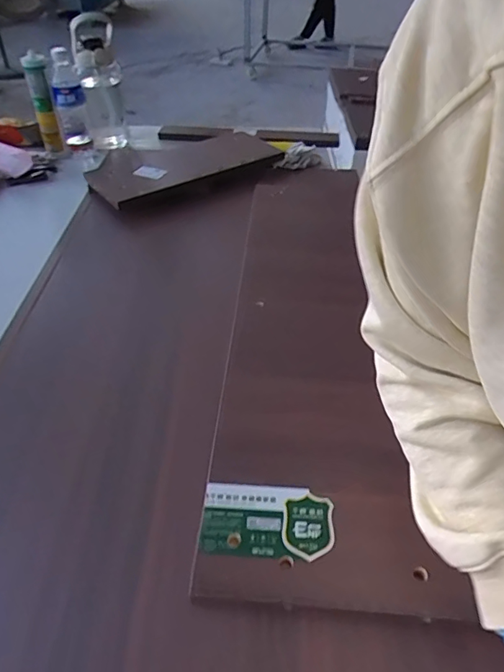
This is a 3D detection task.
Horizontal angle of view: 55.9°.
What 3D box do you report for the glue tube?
[{"bbox_3d":[-0.457,-0.513,1.041,0.047,0.195,0.034,-16,44,-16],"label":"glue tube"}]

